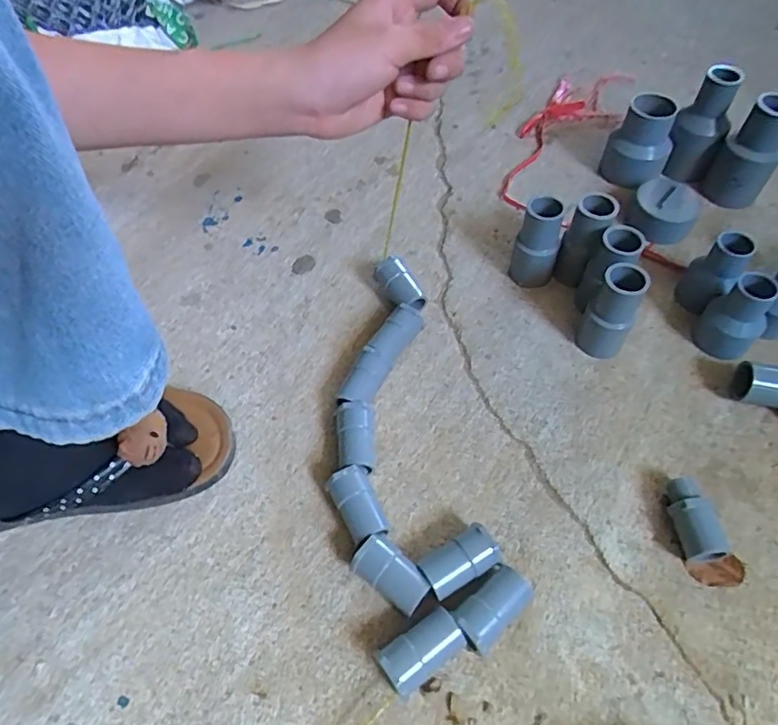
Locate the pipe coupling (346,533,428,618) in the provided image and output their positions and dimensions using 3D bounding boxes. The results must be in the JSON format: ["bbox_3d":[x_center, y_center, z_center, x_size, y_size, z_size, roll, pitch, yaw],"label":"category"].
[{"bbox_3d":[0.001,0.144,0.385,0.052,0.028,0.027,33,63,21],"label":"pipe coupling"}]

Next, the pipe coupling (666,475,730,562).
[{"bbox_3d":[0.212,0.111,0.402,0.023,0.029,0.057,-9,56,-5],"label":"pipe coupling"}]

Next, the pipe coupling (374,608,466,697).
[{"bbox_3d":[0.020,0.180,0.356,0.053,0.030,0.028,-31,61,-18],"label":"pipe coupling"}]

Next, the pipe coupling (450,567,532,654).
[{"bbox_3d":[0.067,0.160,0.369,0.054,0.028,0.028,-35,62,-20],"label":"pipe coupling"}]

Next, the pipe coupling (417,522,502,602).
[{"bbox_3d":[0.047,0.137,0.386,0.051,0.029,0.027,-29,60,-17],"label":"pipe coupling"}]

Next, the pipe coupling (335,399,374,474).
[{"bbox_3d":[-0.025,0.060,0.440,0.028,0.030,0.054,-2,56,0],"label":"pipe coupling"}]

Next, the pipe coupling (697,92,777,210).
[{"bbox_3d":[0.364,-0.212,0.577,0.058,0.102,0.049,32,62,20],"label":"pipe coupling"}]

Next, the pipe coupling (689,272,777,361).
[{"bbox_3d":[0.290,-0.037,0.476,0.048,0.070,0.047,36,64,23],"label":"pipe coupling"}]

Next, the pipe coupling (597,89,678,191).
[{"bbox_3d":[0.263,-0.226,0.600,0.062,0.085,0.060,25,60,17],"label":"pipe coupling"}]

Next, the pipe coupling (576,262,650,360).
[{"bbox_3d":[0.185,-0.041,0.475,0.037,0.082,0.038,-1,56,1],"label":"pipe coupling"}]

